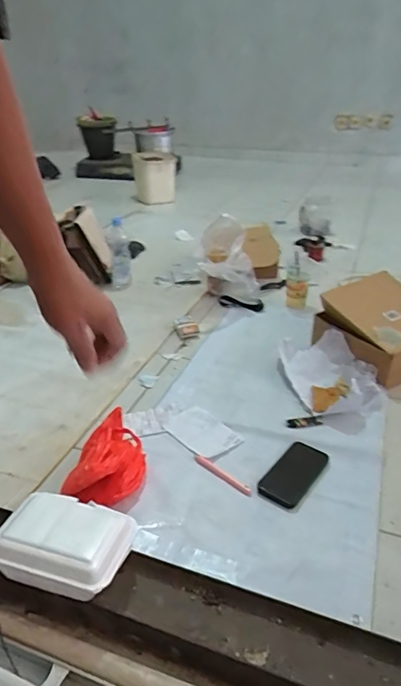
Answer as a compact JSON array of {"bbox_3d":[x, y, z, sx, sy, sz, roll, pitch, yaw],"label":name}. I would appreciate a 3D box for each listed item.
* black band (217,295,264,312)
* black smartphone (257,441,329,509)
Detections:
[{"bbox_3d":[0.131,-0.129,1.551,0.154,0.032,0.022,14,33,25],"label":"black band"},{"bbox_3d":[0.178,0.243,0.913,0.084,0.015,0.161,20,36,32],"label":"black smartphone"}]

